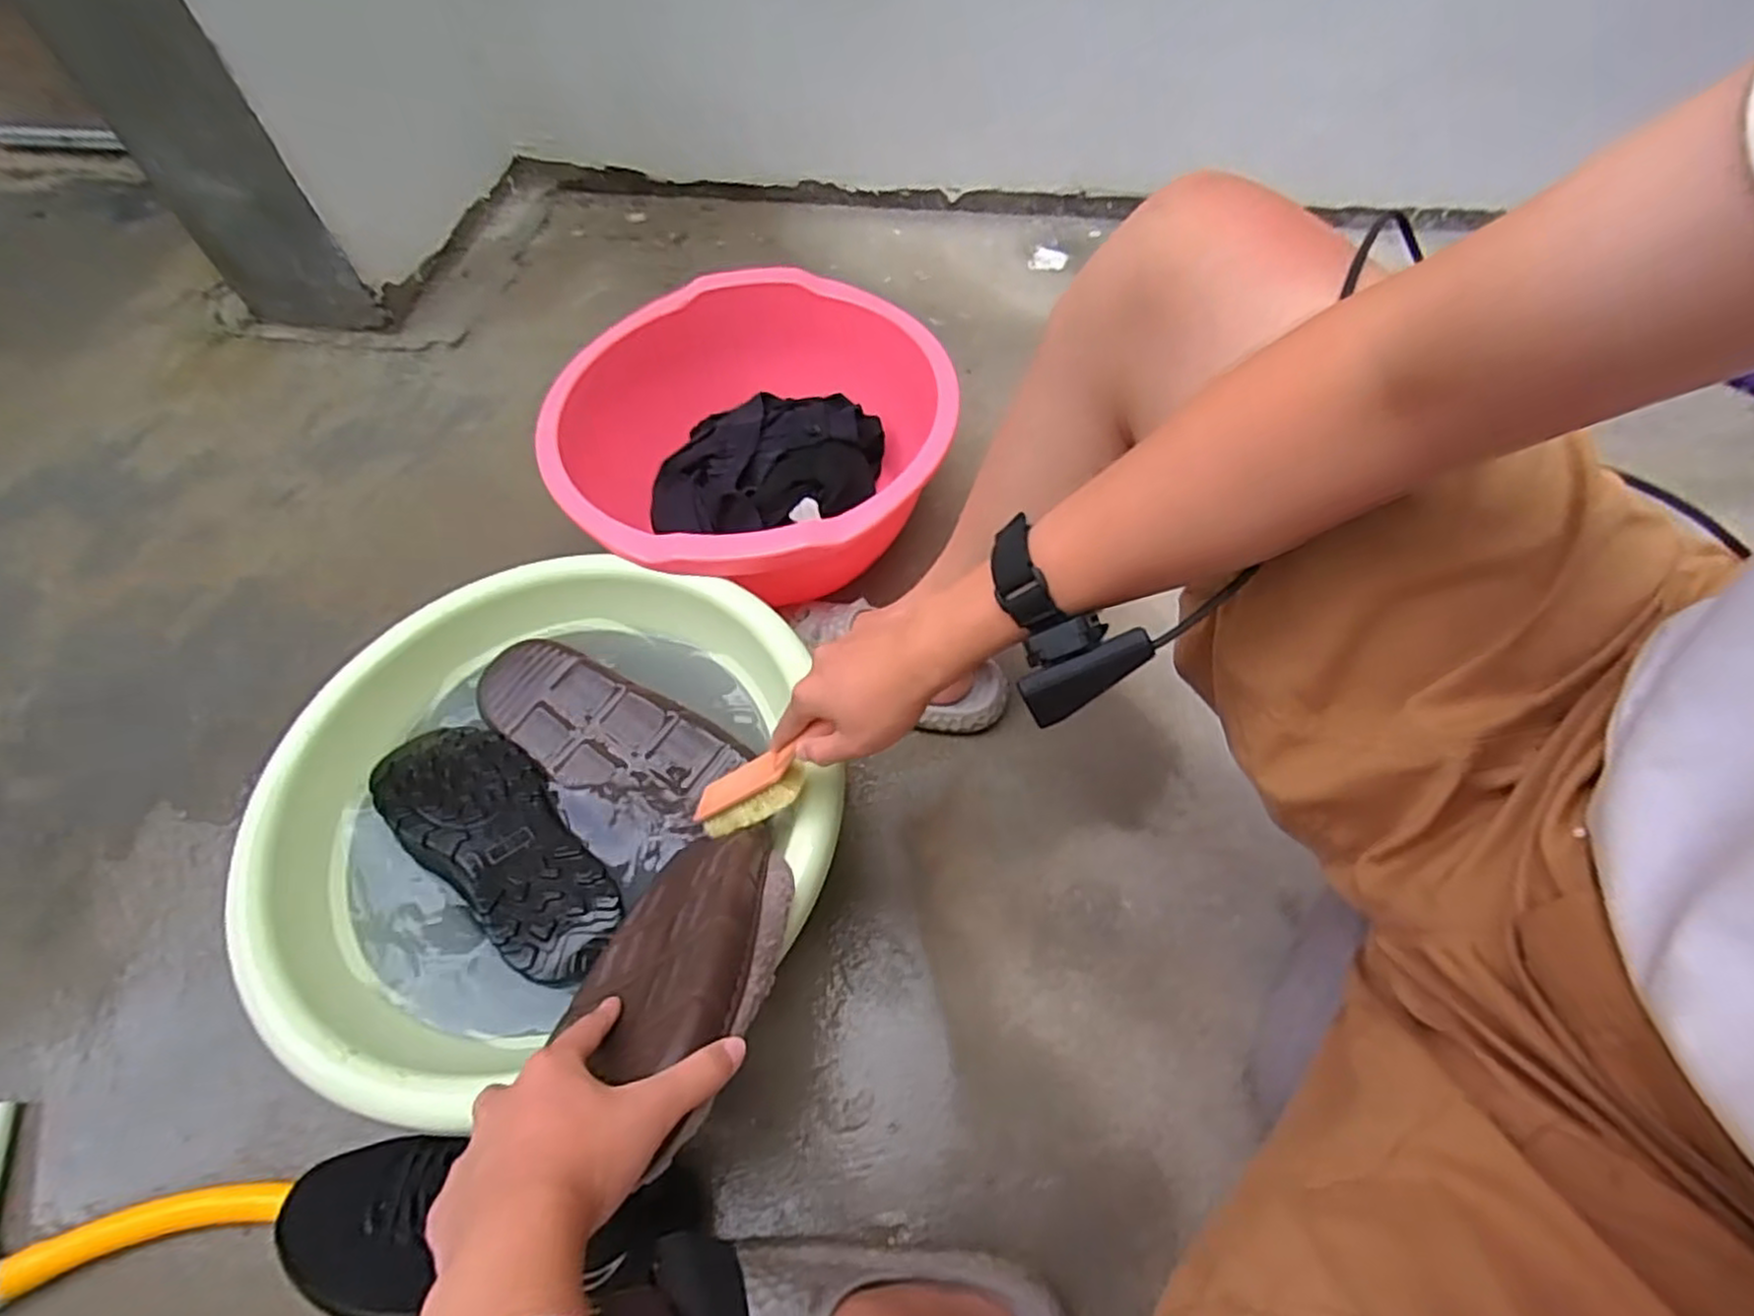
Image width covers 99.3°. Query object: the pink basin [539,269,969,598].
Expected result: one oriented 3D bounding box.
[{"bbox_3d":[-0.137,-0.242,0.905,0.447,0.207,0.460,-1,58,2],"label":"pink basin"}]

